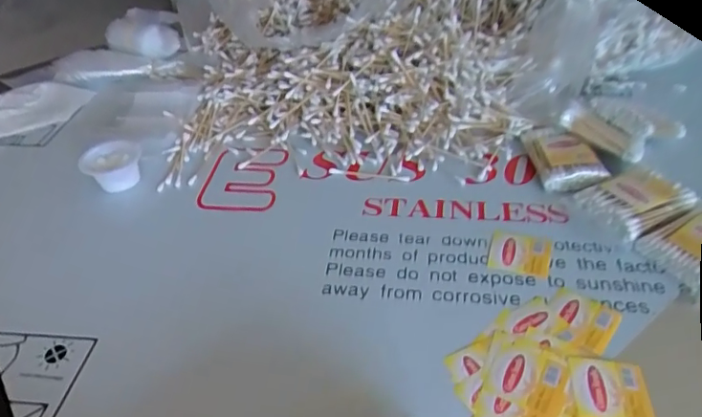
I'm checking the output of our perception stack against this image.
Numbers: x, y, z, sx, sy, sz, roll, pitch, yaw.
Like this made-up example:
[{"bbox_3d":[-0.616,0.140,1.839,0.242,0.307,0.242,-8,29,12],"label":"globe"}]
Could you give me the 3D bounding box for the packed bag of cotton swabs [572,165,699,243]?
[{"bbox_3d":[0.226,-0.005,0.430,0.075,0.022,0.055,-21,44,-17],"label":"packed bag of cotton swabs"}]

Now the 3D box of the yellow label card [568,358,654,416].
[{"bbox_3d":[0.153,0.107,0.319,0.042,0.004,0.039,3,42,9],"label":"yellow label card"}]

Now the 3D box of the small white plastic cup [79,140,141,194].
[{"bbox_3d":[-0.220,-0.039,0.499,0.047,0.031,0.050,-3,41,3],"label":"small white plastic cup"}]

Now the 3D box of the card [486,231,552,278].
[{"bbox_3d":[0.128,0.034,0.408,0.044,0.004,0.041,9,44,16],"label":"card"}]

